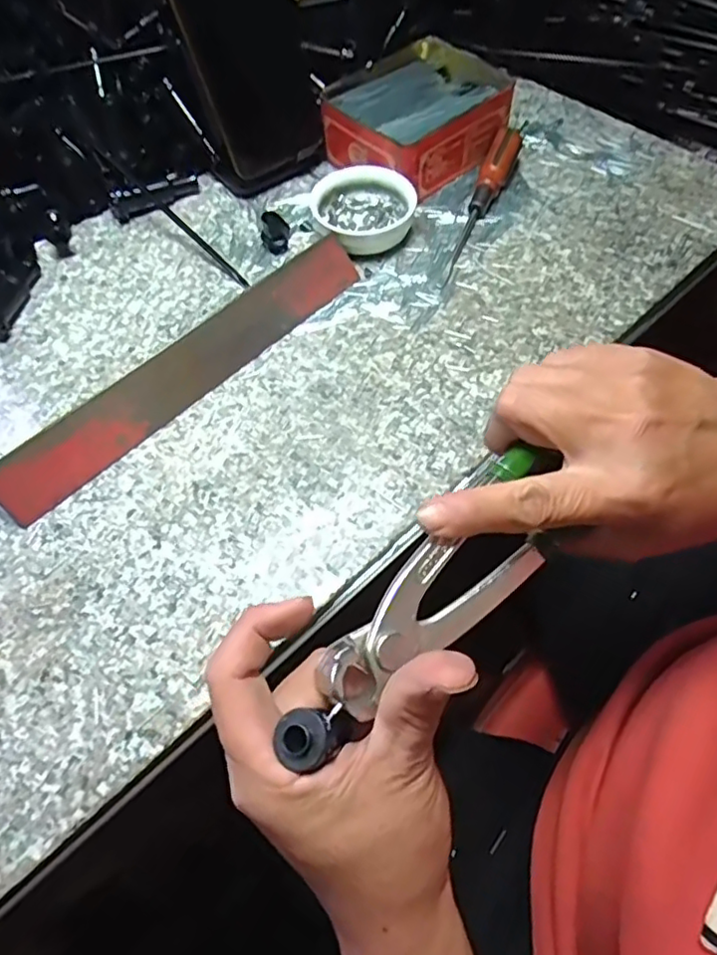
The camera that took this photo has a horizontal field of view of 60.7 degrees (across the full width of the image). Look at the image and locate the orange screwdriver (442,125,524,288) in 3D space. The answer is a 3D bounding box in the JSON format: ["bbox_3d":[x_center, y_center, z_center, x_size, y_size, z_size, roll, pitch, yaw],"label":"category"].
[{"bbox_3d":[0.088,-0.197,0.436,0.022,0.021,0.152,18,61,12],"label":"orange screwdriver"}]

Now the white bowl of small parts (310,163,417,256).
[{"bbox_3d":[0.004,-0.189,0.430,0.067,0.028,0.072,-1,59,1],"label":"white bowl of small parts"}]

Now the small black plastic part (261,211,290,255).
[{"bbox_3d":[-0.058,-0.171,0.427,0.018,0.021,0.020,-1,59,1],"label":"small black plastic part"}]

